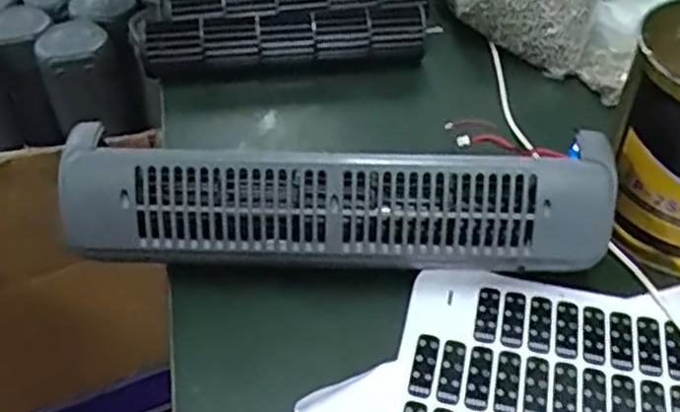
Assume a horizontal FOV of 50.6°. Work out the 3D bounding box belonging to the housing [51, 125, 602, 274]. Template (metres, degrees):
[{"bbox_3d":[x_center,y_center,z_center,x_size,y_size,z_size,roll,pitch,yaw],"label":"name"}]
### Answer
[{"bbox_3d":[-0.004,0.004,0.419,0.313,0.089,0.054,1,45,1],"label":"housing"}]

